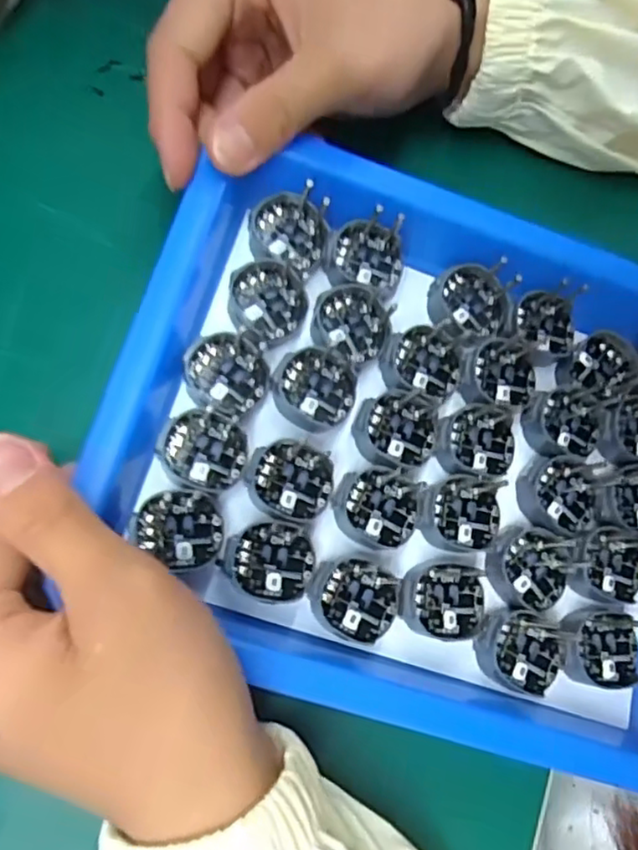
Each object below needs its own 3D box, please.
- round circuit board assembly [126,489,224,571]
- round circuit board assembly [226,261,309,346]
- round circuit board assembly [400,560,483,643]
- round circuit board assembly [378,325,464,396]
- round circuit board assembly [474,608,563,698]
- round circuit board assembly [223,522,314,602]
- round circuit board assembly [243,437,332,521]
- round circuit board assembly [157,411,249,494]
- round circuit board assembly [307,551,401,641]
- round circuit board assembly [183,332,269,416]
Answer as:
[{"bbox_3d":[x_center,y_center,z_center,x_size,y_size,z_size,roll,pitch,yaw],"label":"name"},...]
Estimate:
[{"bbox_3d":[-0.044,0.032,0.206,0.026,0.007,0.023,19,75,5],"label":"round circuit board assembly"},{"bbox_3d":[-0.018,-0.042,0.227,0.026,0.006,0.029,4,74,1],"label":"round circuit board assembly"},{"bbox_3d":[0.041,0.057,0.217,0.028,0.009,0.025,13,74,4],"label":"round circuit board assembly"},{"bbox_3d":[0.037,-0.023,0.233,0.029,0.005,0.023,2,74,0],"label":"round circuit board assembly"},{"bbox_3d":[0.067,0.075,0.219,0.029,0.007,0.025,13,74,4],"label":"round circuit board assembly"},{"bbox_3d":[-0.015,0.043,0.209,0.027,0.007,0.024,9,74,2],"label":"round circuit board assembly"},{"bbox_3d":[-0.010,0.018,0.215,0.027,0.005,0.025,0,74,0],"label":"round circuit board assembly"},{"bbox_3d":[-0.037,0.008,0.212,0.027,0.006,0.025,0,74,0],"label":"round circuit board assembly"},{"bbox_3d":[0.012,0.055,0.212,0.028,0.007,0.026,0,74,0],"label":"round circuit board assembly"},{"bbox_3d":[-0.031,-0.018,0.218,0.026,0.007,0.027,0,74,0],"label":"round circuit board assembly"}]

